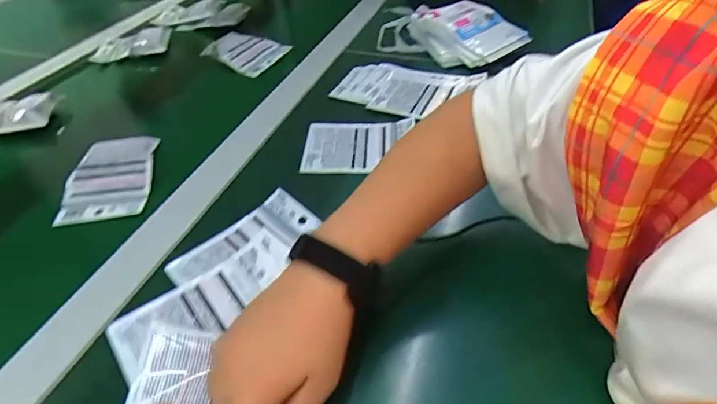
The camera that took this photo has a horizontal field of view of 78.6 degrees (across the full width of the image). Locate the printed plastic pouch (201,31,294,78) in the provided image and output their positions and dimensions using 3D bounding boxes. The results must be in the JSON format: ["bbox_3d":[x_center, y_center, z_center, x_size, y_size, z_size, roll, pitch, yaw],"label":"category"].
[{"bbox_3d":[-0.205,-0.274,0.788,0.131,0.031,0.107,24,49,25],"label":"printed plastic pouch"}]

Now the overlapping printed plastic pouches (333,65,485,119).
[{"bbox_3d":[0.067,-0.170,0.644,0.185,0.013,0.134,20,48,22],"label":"overlapping printed plastic pouches"}]

